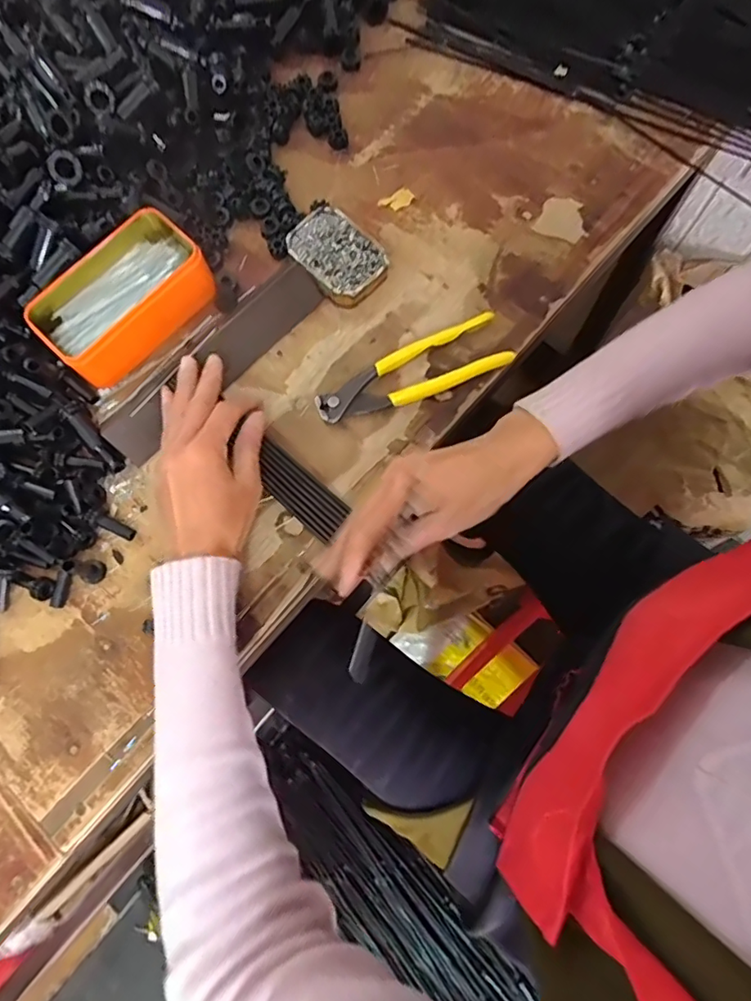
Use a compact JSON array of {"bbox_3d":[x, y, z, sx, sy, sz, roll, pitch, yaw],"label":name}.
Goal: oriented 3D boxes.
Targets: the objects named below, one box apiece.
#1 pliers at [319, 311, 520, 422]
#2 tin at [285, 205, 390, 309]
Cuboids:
[{"bbox_3d":[0.029,-0.106,0.437,0.162,0.013,0.045,-22,77,-4],"label":"pliers"},{"bbox_3d":[-0.031,-0.214,0.466,0.091,0.019,0.061,44,81,10],"label":"tin"}]

